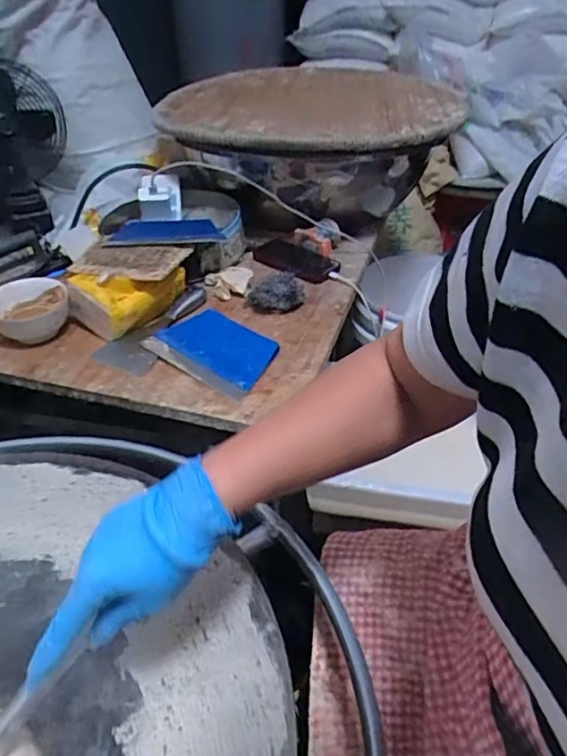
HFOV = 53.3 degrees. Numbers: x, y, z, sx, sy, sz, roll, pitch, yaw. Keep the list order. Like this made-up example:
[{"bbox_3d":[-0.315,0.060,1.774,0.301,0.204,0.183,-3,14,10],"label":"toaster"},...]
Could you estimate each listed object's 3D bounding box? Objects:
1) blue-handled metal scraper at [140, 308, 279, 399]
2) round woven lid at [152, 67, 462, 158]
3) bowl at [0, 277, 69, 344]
[{"bbox_3d":[-0.096,-0.044,0.827,0.185,0.016,0.131,27,46,29],"label":"blue-handled metal scraper"},{"bbox_3d":[0.067,-0.526,1.093,0.546,0.055,0.537,0,39,0],"label":"round woven lid"},{"bbox_3d":[-0.392,-0.105,0.870,0.112,0.073,0.119,0,39,0],"label":"bowl"}]

